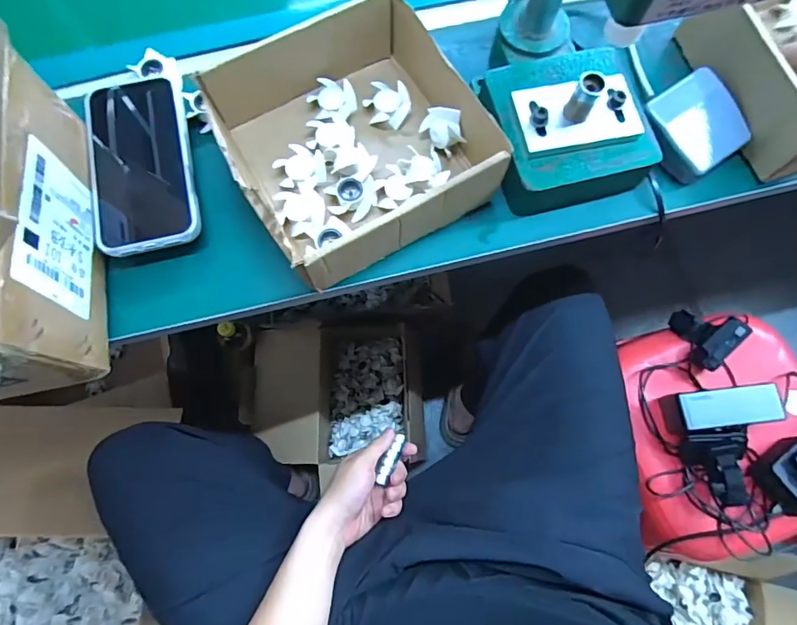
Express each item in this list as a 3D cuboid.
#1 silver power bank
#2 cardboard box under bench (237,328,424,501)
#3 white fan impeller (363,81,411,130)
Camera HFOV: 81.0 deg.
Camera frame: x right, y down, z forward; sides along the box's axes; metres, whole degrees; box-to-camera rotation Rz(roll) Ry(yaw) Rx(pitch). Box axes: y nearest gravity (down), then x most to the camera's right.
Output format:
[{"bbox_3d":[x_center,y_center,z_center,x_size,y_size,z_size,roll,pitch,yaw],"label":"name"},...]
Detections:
[{"bbox_3d":[0.425,0.121,0.600,0.119,0.024,0.048,-6,74,-2],"label":"silver power bank"},{"bbox_3d":[-0.129,0.171,0.990,0.357,0.183,0.260,-2,74,0],"label":"cardboard box under bench"},{"bbox_3d":[-0.010,-0.199,0.447,0.043,0.018,0.037,3,74,1],"label":"white fan impeller"}]

